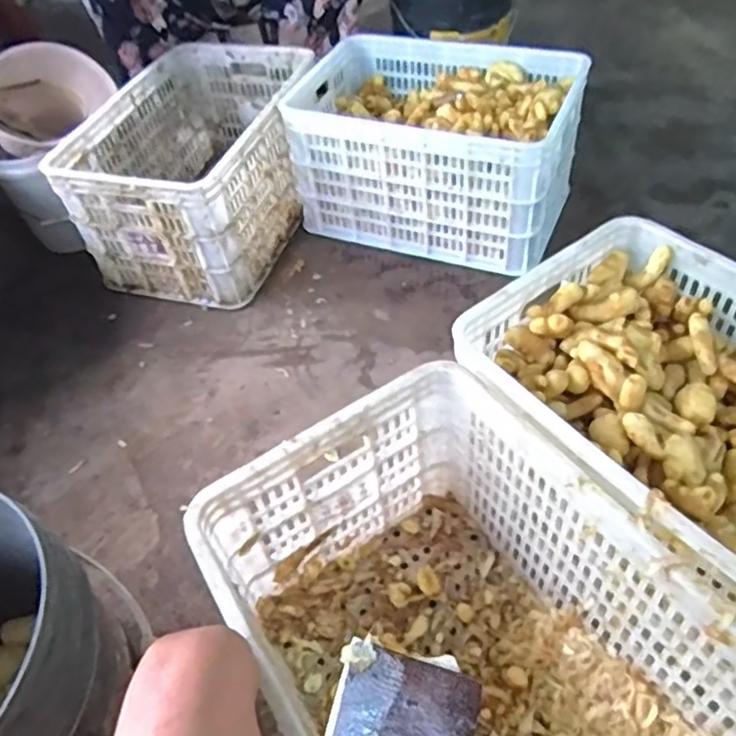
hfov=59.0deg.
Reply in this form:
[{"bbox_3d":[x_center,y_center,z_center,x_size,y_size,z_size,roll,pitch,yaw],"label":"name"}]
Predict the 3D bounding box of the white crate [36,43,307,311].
[{"bbox_3d":[-0.345,-0.429,1.390,0.369,0.291,0.537,11,51,16],"label":"white crate"}]

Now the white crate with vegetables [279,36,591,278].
[{"bbox_3d":[0.149,-0.464,1.372,0.525,0.287,0.396,16,51,19],"label":"white crate with vegetables"}]

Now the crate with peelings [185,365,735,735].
[{"bbox_3d":[0.105,0.307,0.667,0.346,0.292,0.506,-29,52,-20],"label":"crate with peelings"}]

